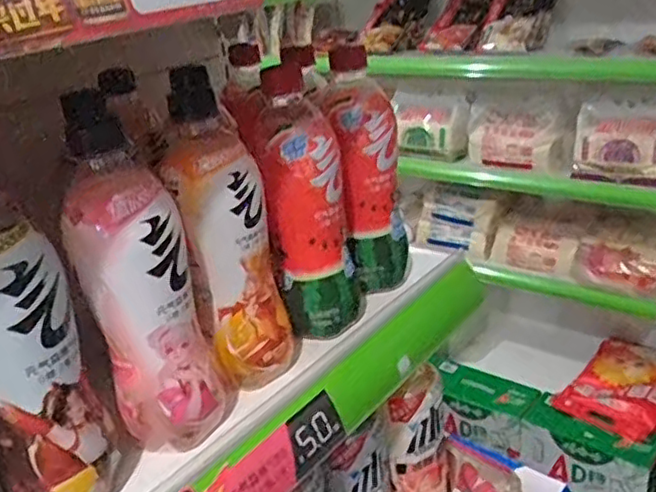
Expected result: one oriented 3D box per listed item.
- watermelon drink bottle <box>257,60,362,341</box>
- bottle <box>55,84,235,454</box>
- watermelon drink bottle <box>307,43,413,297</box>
[{"bbox_3d":[-0.012,-0.027,0.507,0.062,0.176,0.079,-5,25,3],"label":"watermelon drink bottle"},{"bbox_3d":[-0.109,0.030,0.400,0.066,0.186,0.064,-5,25,3],"label":"bottle"},{"bbox_3d":[0.030,-0.061,0.556,0.066,0.186,0.068,-9,25,-6],"label":"watermelon drink bottle"}]

